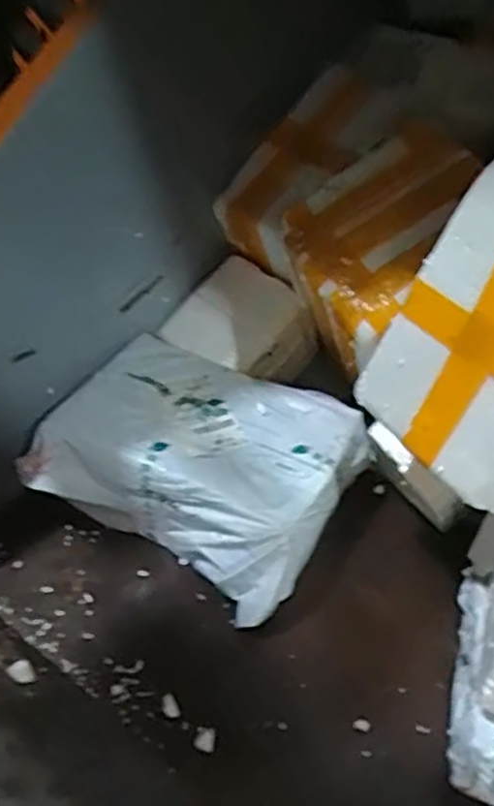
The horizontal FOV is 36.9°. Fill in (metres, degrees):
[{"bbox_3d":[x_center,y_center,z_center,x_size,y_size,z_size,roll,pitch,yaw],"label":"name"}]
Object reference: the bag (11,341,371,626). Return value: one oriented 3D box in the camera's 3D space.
[{"bbox_3d":[-0.051,0.076,0.827,0.304,0.141,0.237,23,42,17],"label":"bag"}]

